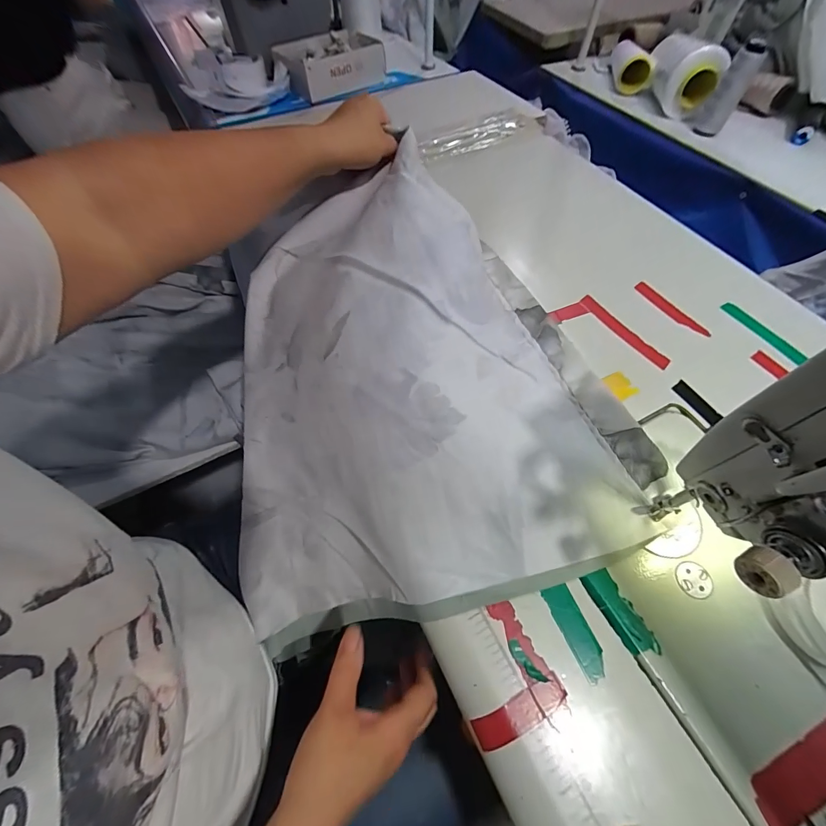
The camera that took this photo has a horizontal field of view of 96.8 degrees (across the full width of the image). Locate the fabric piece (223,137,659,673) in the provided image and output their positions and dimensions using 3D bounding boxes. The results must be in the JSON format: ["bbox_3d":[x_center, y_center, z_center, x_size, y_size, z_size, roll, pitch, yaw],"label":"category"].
[{"bbox_3d":[-0.043,-0.042,0.380,0.376,0.106,0.450,-24,72,15],"label":"fabric piece"}]

